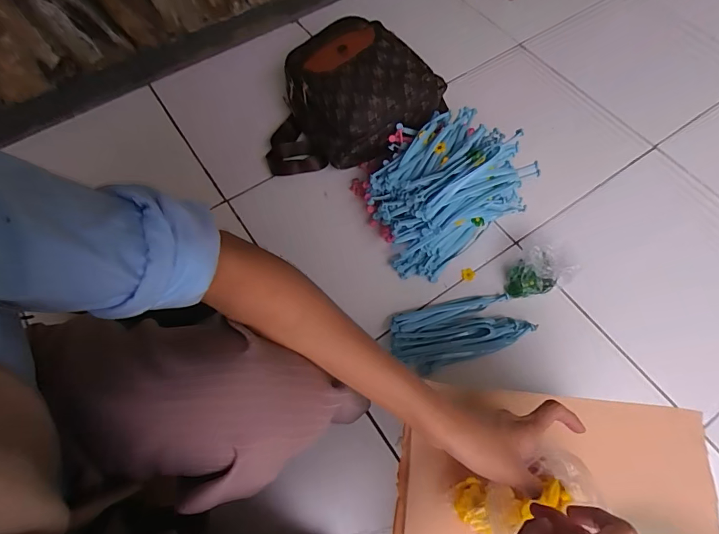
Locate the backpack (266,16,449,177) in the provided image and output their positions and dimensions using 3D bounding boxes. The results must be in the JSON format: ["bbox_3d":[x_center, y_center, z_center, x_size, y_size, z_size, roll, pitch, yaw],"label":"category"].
[{"bbox_3d":[-0.037,-0.342,0.819,0.353,0.149,0.263,-25,66,-11],"label":"backpack"}]

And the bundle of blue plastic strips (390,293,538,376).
[{"bbox_3d":[0.164,0.104,0.684,0.222,0.039,0.103,-15,65,-7],"label":"bundle of blue plastic strips"}]

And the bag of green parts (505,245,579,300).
[{"bbox_3d":[0.308,0.008,0.701,0.107,0.071,0.075,-30,67,-13],"label":"bag of green parts"}]

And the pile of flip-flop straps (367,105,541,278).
[{"bbox_3d":[0.131,-0.148,0.734,0.254,0.143,0.243,-33,68,-15],"label":"pile of flip-flop straps"}]

